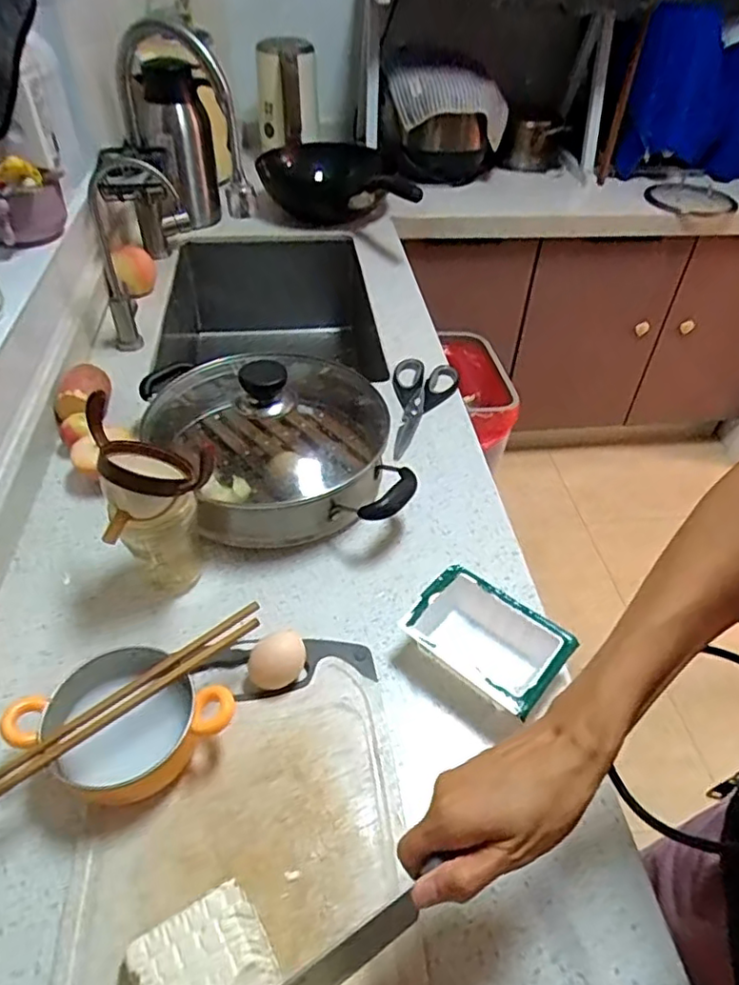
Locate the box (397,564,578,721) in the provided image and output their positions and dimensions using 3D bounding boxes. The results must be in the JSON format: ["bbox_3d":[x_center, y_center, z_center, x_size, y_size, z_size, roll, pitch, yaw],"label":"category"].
[{"bbox_3d":[0.103,0.134,0.562,0.136,0.044,0.094,34,53,28],"label":"box"}]

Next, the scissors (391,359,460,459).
[{"bbox_3d":[0.068,-0.117,0.841,0.089,0.012,0.203,9,45,7],"label":"scissors"}]

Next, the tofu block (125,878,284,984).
[{"bbox_3d":[-0.092,0.302,0.377,0.074,0.043,0.100,-26,51,-25],"label":"tofu block"}]

